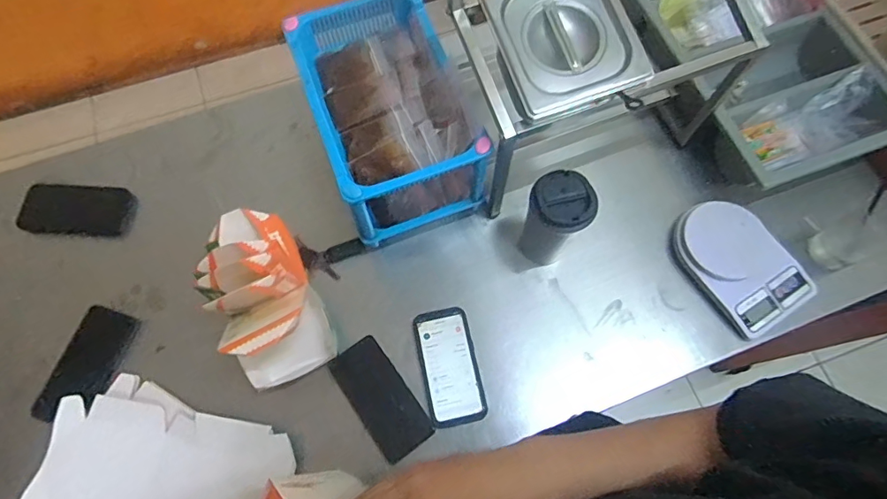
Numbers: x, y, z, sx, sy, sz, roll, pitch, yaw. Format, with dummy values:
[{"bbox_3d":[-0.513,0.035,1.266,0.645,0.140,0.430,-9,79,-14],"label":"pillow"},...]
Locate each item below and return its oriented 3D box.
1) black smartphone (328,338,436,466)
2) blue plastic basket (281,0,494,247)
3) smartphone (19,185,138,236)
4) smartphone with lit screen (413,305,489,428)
[{"bbox_3d":[-0.088,0.209,0.701,0.076,0.008,0.164,-32,78,-18],"label":"black smartphone"},{"bbox_3d":[-0.085,-0.197,0.766,0.202,0.191,0.314,-19,72,-7],"label":"blue plastic basket"},{"bbox_3d":[-0.614,-0.066,0.825,0.185,0.008,0.089,1,71,0],"label":"smartphone"},{"bbox_3d":[0.008,0.167,0.718,0.079,0.017,0.165,-13,66,1],"label":"smartphone with lit screen"}]

